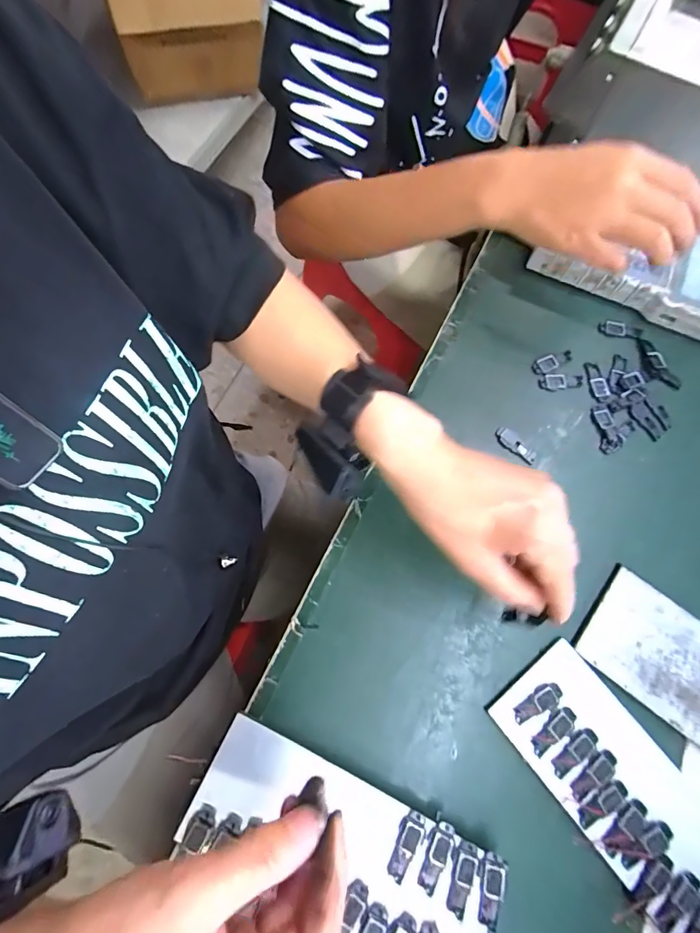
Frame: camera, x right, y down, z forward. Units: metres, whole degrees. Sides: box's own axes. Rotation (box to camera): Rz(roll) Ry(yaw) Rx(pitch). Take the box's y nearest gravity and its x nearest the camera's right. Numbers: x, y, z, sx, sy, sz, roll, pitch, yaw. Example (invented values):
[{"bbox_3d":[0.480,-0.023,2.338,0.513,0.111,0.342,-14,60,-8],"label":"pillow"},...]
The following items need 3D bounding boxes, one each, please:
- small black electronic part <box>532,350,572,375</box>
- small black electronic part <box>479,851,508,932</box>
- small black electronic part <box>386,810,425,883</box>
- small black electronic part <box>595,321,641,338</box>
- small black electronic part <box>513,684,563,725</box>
[{"bbox_3d":[0.190,-0.099,0.398,0.042,0.004,0.015,-28,76,-9],"label":"small black electronic part"},{"bbox_3d":[0.089,0.268,0.267,0.014,0.006,0.038,17,74,4],"label":"small black electronic part"},{"bbox_3d":[0.037,0.248,0.276,0.015,0.004,0.039,26,75,7],"label":"small black electronic part"},{"bbox_3d":[0.260,-0.133,0.410,0.041,0.004,0.016,10,73,2],"label":"small black electronic part"},{"bbox_3d":[0.138,0.173,0.310,0.039,0.004,0.016,-22,75,-7],"label":"small black electronic part"}]

